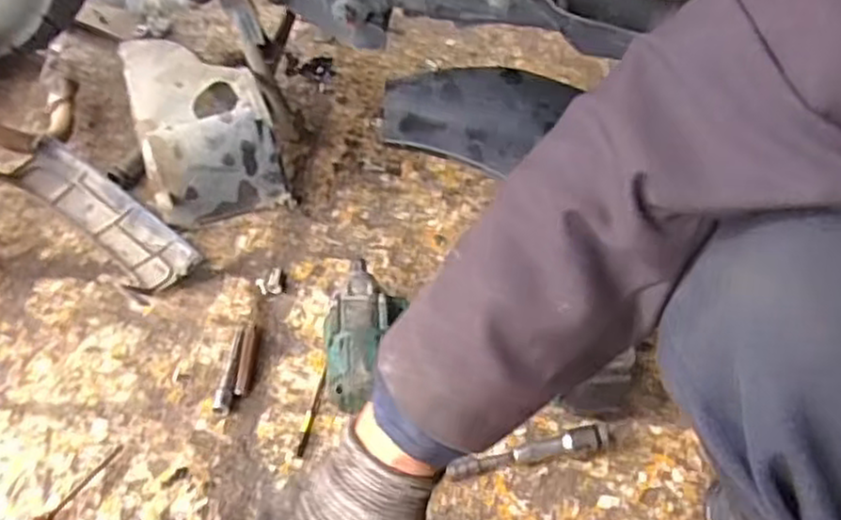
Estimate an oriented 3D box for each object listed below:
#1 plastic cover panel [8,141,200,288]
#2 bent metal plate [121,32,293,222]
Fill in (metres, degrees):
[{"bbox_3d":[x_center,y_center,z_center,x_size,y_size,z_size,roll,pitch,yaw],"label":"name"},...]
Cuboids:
[{"bbox_3d":[-0.297,-0.042,0.703,0.195,0.046,0.068,34,55,22],"label":"plastic cover panel"},{"bbox_3d":[-0.233,-0.148,0.767,0.119,0.099,0.220,-17,53,-19],"label":"bent metal plate"}]

